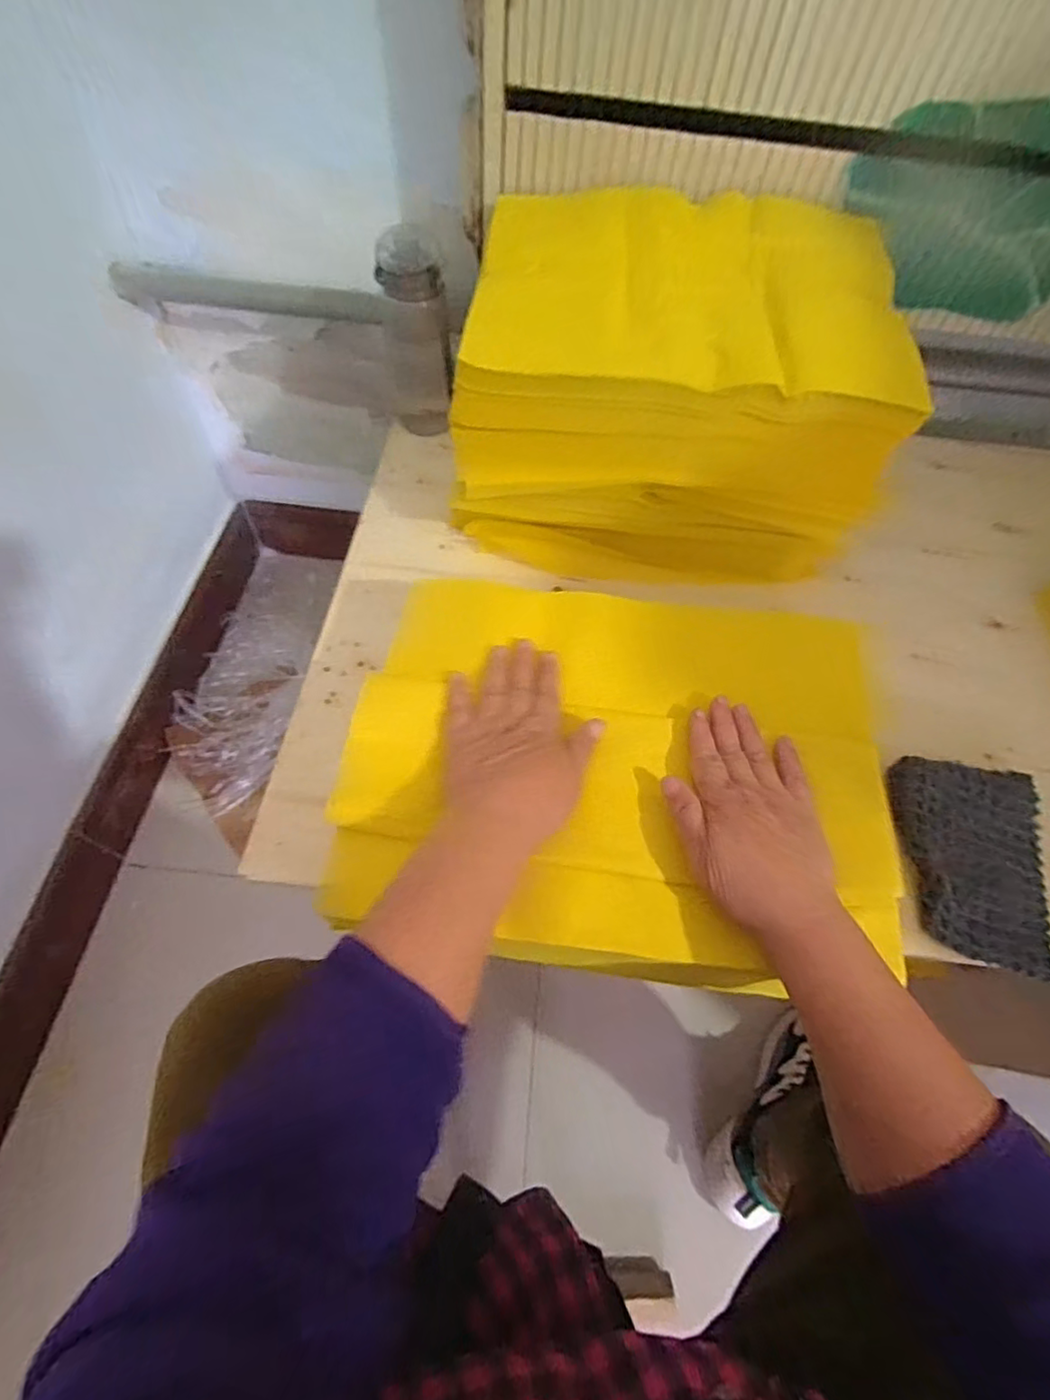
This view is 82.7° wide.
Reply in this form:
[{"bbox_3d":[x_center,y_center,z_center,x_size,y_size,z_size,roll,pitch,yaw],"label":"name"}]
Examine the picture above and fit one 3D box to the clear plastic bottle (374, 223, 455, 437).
[{"bbox_3d":[-0.113,-0.381,0.634,0.061,0.172,0.069,-15,62,-12],"label":"clear plastic bottle"}]

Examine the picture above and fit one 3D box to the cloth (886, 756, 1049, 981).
[{"bbox_3d":[0.350,0.122,0.459,0.122,0.025,0.150,9,59,2],"label":"cloth"}]

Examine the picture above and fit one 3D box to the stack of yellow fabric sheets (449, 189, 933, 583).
[{"bbox_3d":[0.136,-0.293,0.581,0.360,0.226,0.273,7,59,0],"label":"stack of yellow fabric sheets"}]

